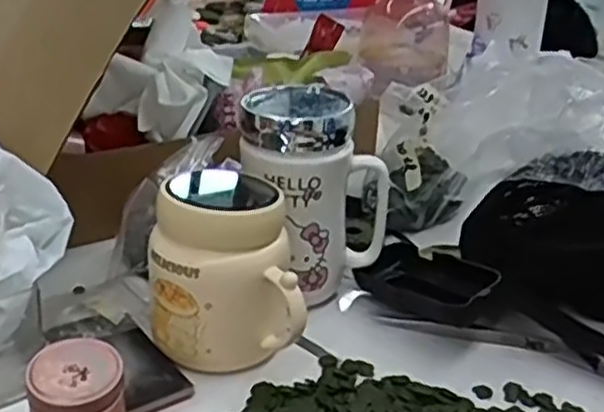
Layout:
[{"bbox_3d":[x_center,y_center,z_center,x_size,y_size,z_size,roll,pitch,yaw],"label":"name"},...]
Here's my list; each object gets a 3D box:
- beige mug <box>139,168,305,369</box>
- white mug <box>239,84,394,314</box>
[{"bbox_3d":[-0.050,0.034,0.476,0.086,0.113,0.102,-3,26,-12],"label":"beige mug"},{"bbox_3d":[0.005,-0.011,0.535,0.093,0.132,0.071,-15,32,-34],"label":"white mug"}]

